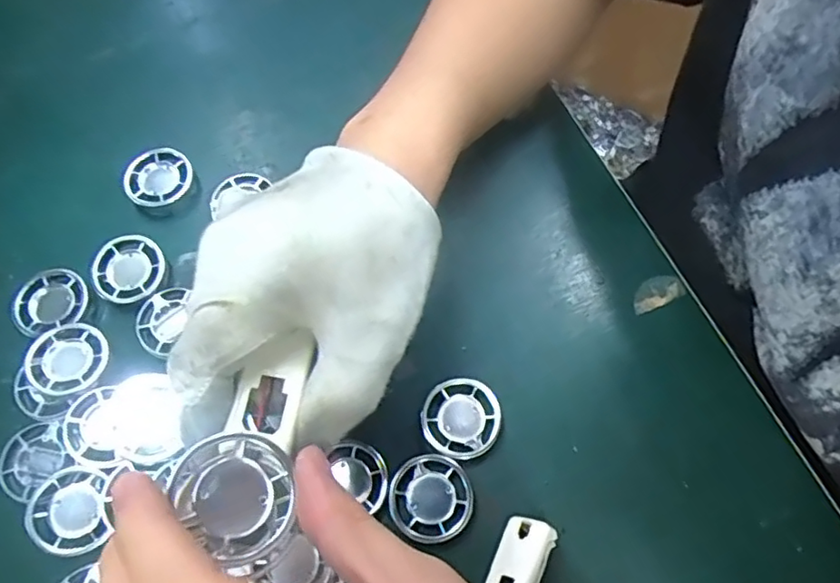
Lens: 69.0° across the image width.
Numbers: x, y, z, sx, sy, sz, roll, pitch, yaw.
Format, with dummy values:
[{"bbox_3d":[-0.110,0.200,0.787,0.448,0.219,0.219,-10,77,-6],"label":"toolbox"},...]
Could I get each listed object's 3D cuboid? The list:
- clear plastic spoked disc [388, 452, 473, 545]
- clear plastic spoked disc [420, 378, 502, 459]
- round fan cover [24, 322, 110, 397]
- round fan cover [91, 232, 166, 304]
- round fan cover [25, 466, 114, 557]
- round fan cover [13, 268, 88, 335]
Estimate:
[{"bbox_3d":[0.005,0.096,0.286,0.038,0.004,0.037,-1,69,3],"label":"clear plastic spoked disc"},{"bbox_3d":[0.020,0.063,0.303,0.038,0.010,0.038,-1,69,3],"label":"clear plastic spoked disc"},{"bbox_3d":[-0.178,0.035,0.312,0.038,0.010,0.037,-1,69,3],"label":"round fan cover"},{"bbox_3d":[-0.159,-0.012,0.334,0.036,0.011,0.037,-1,69,3],"label":"round fan cover"},{"bbox_3d":[-0.162,0.102,0.283,0.035,0.008,0.036,-1,69,3],"label":"round fan cover"},{"bbox_3d":[-0.200,0.006,0.331,0.036,0.013,0.034,-1,69,3],"label":"round fan cover"}]

